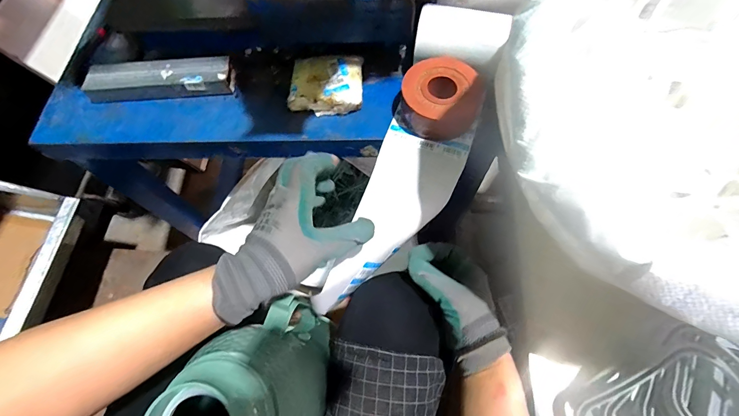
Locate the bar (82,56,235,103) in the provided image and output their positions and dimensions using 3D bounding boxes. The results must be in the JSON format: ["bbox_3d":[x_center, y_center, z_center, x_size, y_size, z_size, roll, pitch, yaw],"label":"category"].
[{"bbox_3d":[-0.297,-0.185,0.493,0.196,0.030,0.055,-5,66,0],"label":"bar"}]

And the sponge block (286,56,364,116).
[{"bbox_3d":[-0.058,-0.172,0.479,0.096,0.029,0.082,2,66,3],"label":"sponge block"}]

